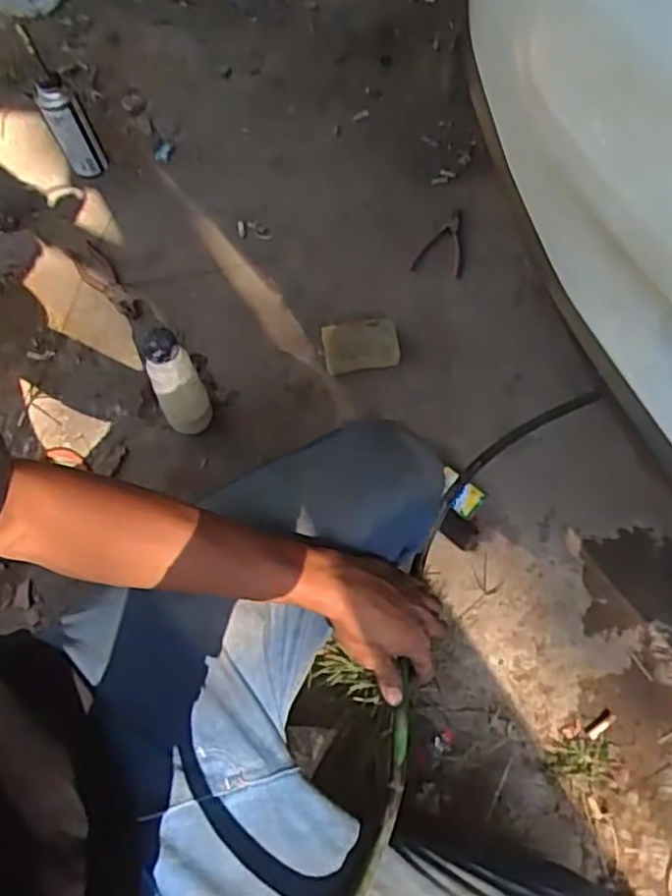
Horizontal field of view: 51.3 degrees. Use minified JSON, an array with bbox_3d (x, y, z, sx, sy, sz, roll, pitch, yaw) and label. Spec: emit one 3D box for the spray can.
[{"bbox_3d":[-0.459,-0.555,1.221,0.071,0.171,0.059,-24,61,-9],"label":"spray can"}]

